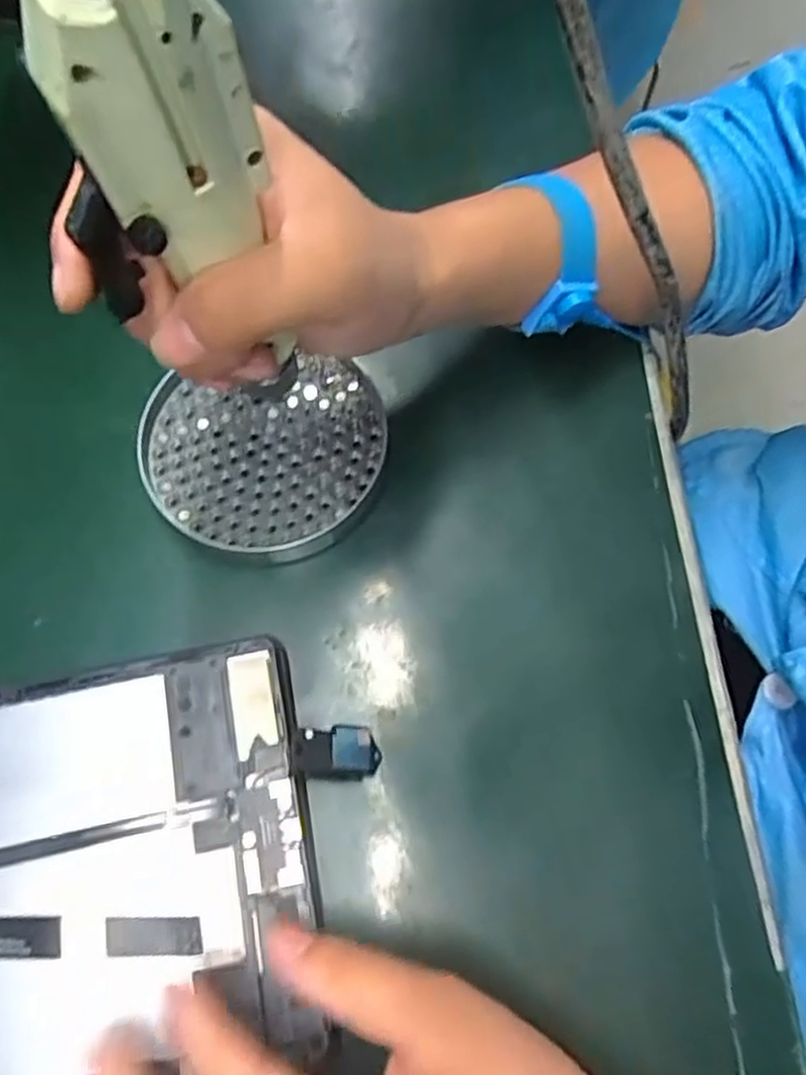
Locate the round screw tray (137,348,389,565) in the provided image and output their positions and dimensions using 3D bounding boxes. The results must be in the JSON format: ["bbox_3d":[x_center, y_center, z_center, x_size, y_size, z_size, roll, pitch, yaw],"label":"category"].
[{"bbox_3d":[-0.068,-0.039,0.353,0.114,0.016,0.100,4,70,3],"label":"round screw tray"}]

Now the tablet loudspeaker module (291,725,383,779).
[{"bbox_3d":[-0.027,0.087,0.299,0.041,0.007,0.020,11,65,-36],"label":"tablet loudspeaker module"}]

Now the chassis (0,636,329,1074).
[{"bbox_3d":[-0.155,0.129,0.268,0.237,0.012,0.147,-10,71,-6],"label":"chassis"}]

